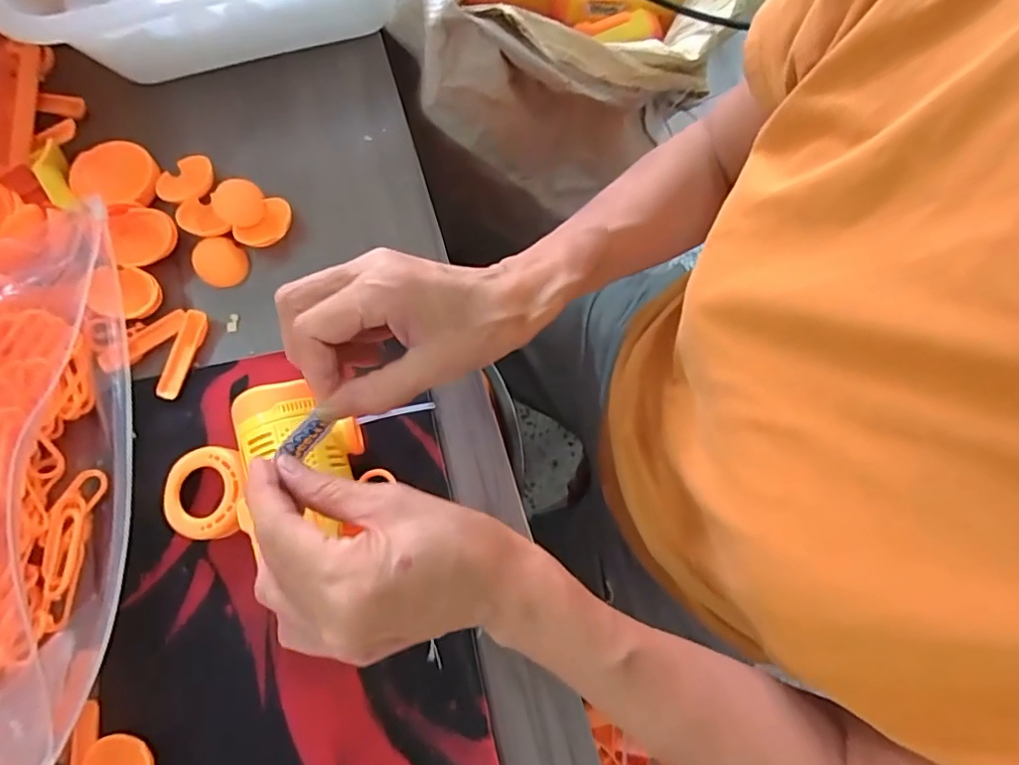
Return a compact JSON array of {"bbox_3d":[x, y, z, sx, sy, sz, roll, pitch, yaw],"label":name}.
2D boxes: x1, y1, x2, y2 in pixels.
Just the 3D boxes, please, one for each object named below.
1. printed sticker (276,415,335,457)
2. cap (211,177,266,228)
[{"bbox_3d":[-0.096,0.026,0.260,0.008,0.014,0.026,42,81,10],"label":"printed sticker"},{"bbox_3d":[-0.196,-0.129,0.398,0.035,0.005,0.038,0,76,1],"label":"cap"}]

